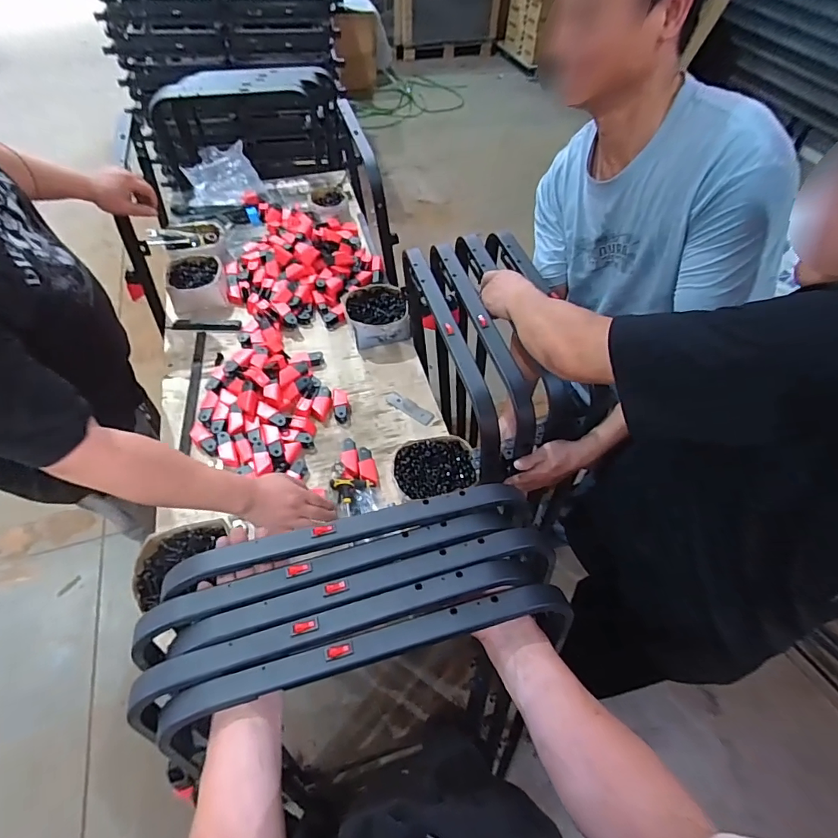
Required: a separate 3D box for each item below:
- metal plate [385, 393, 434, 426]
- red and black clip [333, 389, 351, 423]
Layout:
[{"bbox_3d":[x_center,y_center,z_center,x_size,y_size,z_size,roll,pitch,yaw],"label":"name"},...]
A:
[{"bbox_3d":[-0.021,-0.026,1.066,0.127,0.004,0.039,33,59,27],"label":"metal plate"},{"bbox_3d":[-0.177,-0.034,1.051,0.039,0.038,0.092,-6,55,-8],"label":"red and black clip"}]

